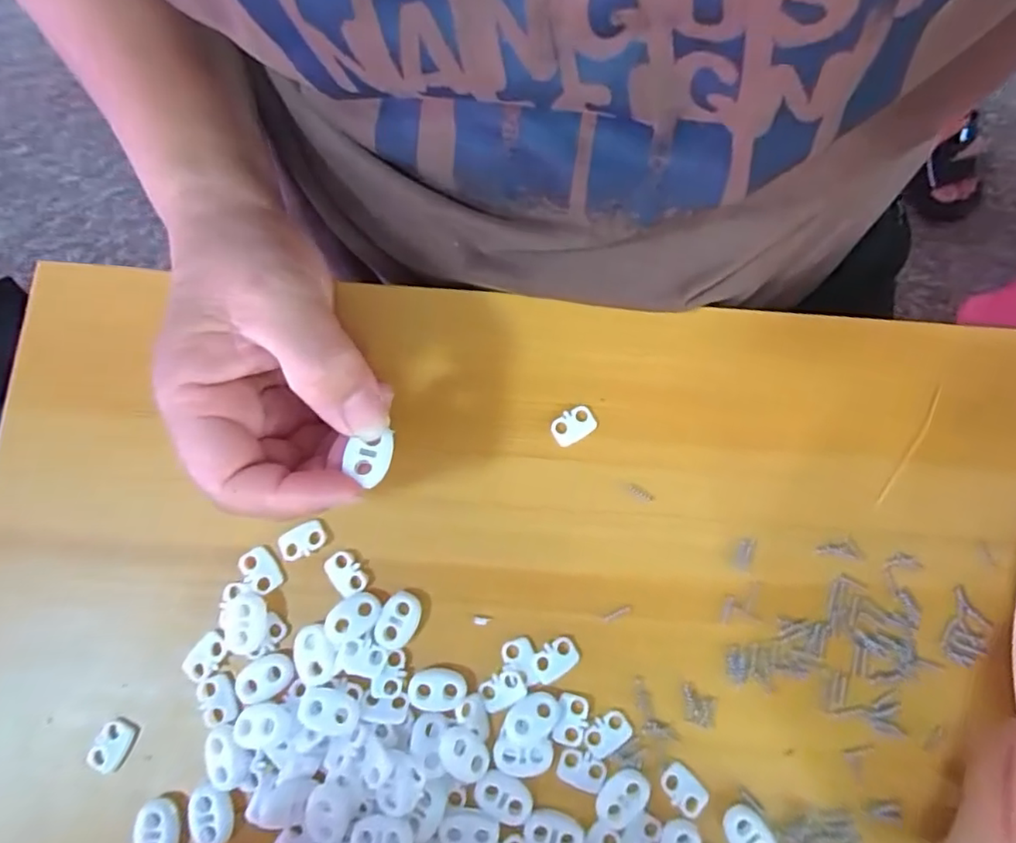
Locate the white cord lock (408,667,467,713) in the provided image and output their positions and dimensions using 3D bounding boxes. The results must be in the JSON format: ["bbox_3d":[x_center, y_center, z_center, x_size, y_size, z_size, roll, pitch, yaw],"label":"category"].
[{"bbox_3d":[-0.027,0.104,0.230,0.022,0.004,0.015,5,79,0],"label":"white cord lock"}]

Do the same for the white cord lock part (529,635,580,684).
[{"bbox_3d":[0.018,0.094,0.235,0.020,0.004,0.013,-39,82,-7],"label":"white cord lock part"}]

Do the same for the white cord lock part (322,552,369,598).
[{"bbox_3d":[-0.066,0.061,0.240,0.013,0.004,0.019,-35,82,-7],"label":"white cord lock part"}]

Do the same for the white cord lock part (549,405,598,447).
[{"bbox_3d":[0.027,0.002,0.252,0.019,0.004,0.013,-32,82,-6],"label":"white cord lock part"}]

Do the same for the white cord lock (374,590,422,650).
[{"bbox_3d":[-0.043,0.079,0.237,0.014,0.005,0.022,21,80,3],"label":"white cord lock"}]

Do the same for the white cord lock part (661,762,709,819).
[{"bbox_3d":[0.067,0.140,0.226,0.012,0.004,0.018,-43,83,-8],"label":"white cord lock part"}]

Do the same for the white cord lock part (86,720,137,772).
[{"bbox_3d":[-0.154,0.126,0.230,0.013,0.004,0.019,23,80,3],"label":"white cord lock part"}]

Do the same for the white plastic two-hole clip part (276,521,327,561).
[{"bbox_3d":[-0.084,0.048,0.241,0.020,0.004,0.012,-28,81,-6],"label":"white plastic two-hole clip part"}]

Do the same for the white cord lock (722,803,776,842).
[{"bbox_3d":[0.090,0.155,0.222,0.015,0.005,0.022,-39,82,-7],"label":"white cord lock"}]

